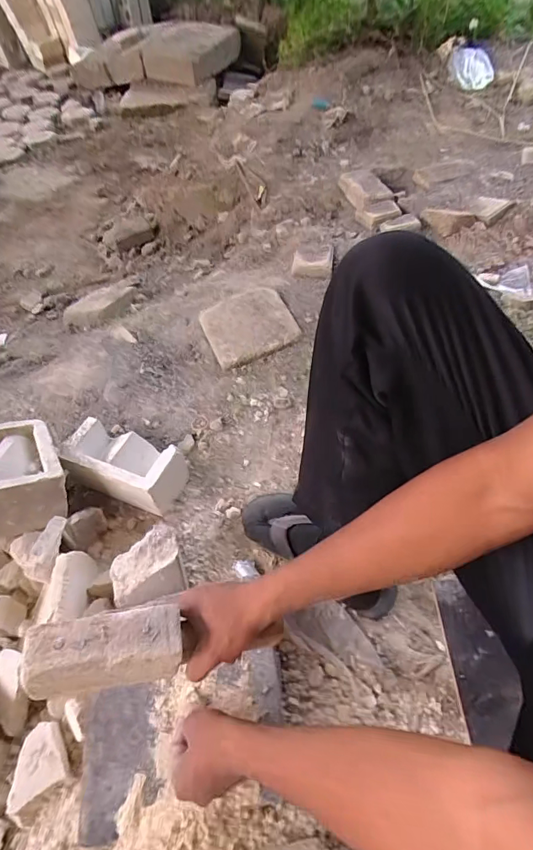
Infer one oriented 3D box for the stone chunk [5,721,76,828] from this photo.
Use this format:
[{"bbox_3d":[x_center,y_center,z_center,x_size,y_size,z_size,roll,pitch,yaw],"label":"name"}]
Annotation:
[{"bbox_3d":[-0.285,0.435,0.526,0.072,0.045,0.084,-31,57,-18],"label":"stone chunk"}]

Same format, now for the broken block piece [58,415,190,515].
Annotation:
[{"bbox_3d":[-0.258,0.071,0.763,0.202,0.086,0.106,16,56,16],"label":"broken block piece"}]

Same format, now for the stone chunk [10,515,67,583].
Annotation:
[{"bbox_3d":[-0.368,0.193,0.654,0.082,0.041,0.099,-4,53,1],"label":"stone chunk"}]

